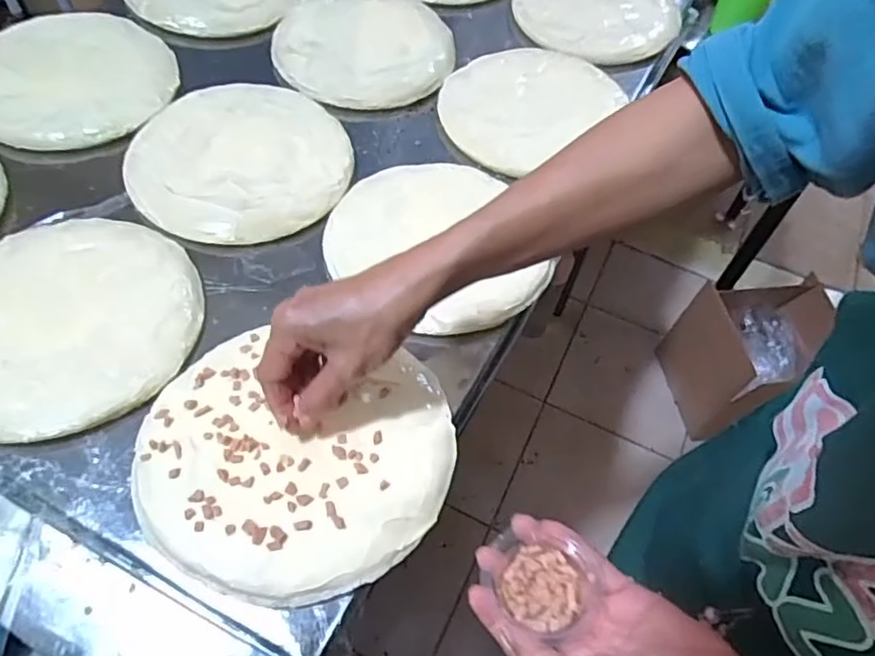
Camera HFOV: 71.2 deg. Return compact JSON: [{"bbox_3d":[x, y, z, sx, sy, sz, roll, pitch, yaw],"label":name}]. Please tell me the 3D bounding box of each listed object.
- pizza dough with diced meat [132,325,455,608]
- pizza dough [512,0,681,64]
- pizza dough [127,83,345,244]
[{"bbox_3d":[-0.095,0.087,0.413,0.201,0.016,0.179,7,56,0],"label":"pizza dough with diced meat"},{"bbox_3d":[0.195,-0.396,0.750,0.195,0.015,0.192,18,57,7],"label":"pizza dough"},{"bbox_3d":[-0.185,-0.166,0.587,0.192,0.015,0.211,2,57,-3],"label":"pizza dough"}]

